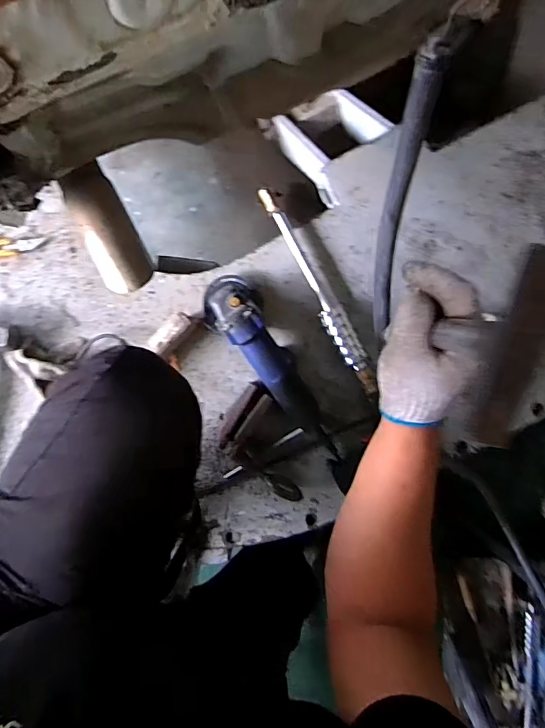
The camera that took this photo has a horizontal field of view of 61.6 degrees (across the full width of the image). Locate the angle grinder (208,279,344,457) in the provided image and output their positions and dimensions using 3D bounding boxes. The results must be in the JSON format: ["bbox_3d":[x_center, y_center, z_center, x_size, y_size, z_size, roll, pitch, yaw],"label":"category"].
[{"bbox_3d":[0.004,0.001,0.768,0.087,0.099,0.349,-37,90,3],"label":"angle grinder"}]

